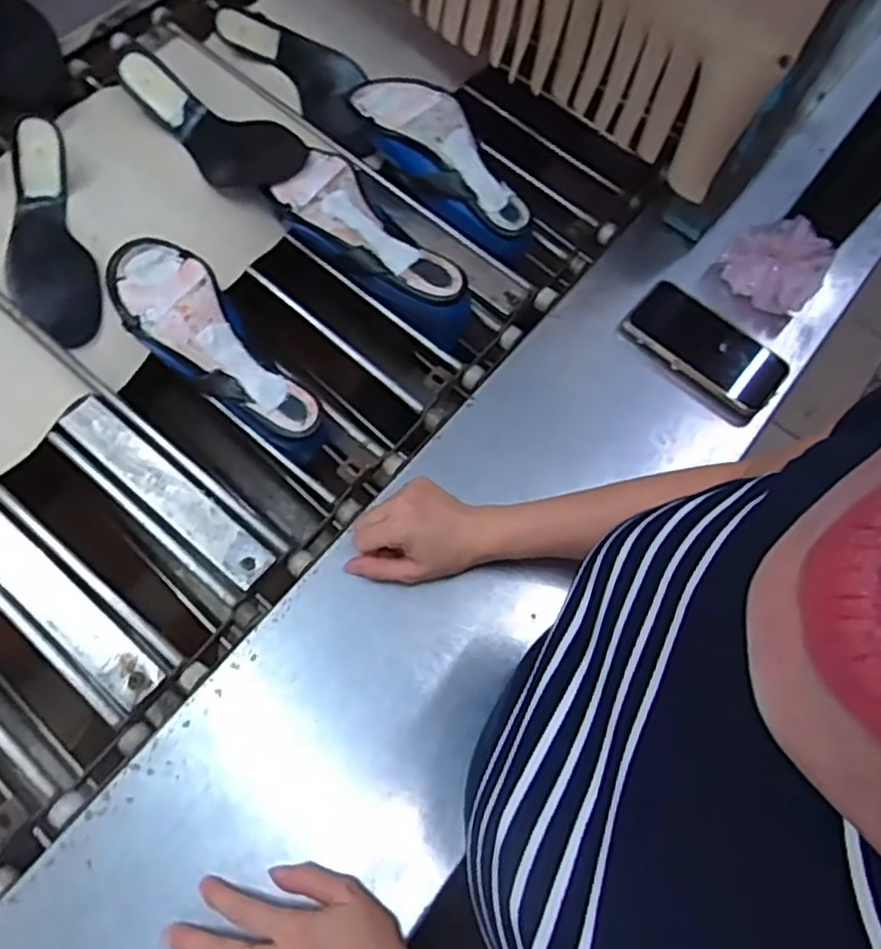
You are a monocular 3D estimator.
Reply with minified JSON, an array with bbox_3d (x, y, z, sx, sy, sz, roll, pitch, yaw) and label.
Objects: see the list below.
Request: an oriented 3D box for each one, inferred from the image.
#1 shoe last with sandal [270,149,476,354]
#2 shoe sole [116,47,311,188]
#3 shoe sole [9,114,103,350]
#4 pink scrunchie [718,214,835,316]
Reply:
[{"bbox_3d":[-0.066,-0.239,0.736,0.248,0.072,0.096,42,70,-3],"label":"shoe last with sandal"},{"bbox_3d":[-0.254,-0.396,0.799,0.092,0.050,0.244,-40,75,-18],"label":"shoe sole"},{"bbox_3d":[-0.411,-0.244,0.729,0.090,0.047,0.236,-13,83,-8],"label":"shoe sole"},{"bbox_3d":[0.367,-0.232,0.765,0.099,0.038,0.103,1,67,-2],"label":"pink scrunchie"}]

